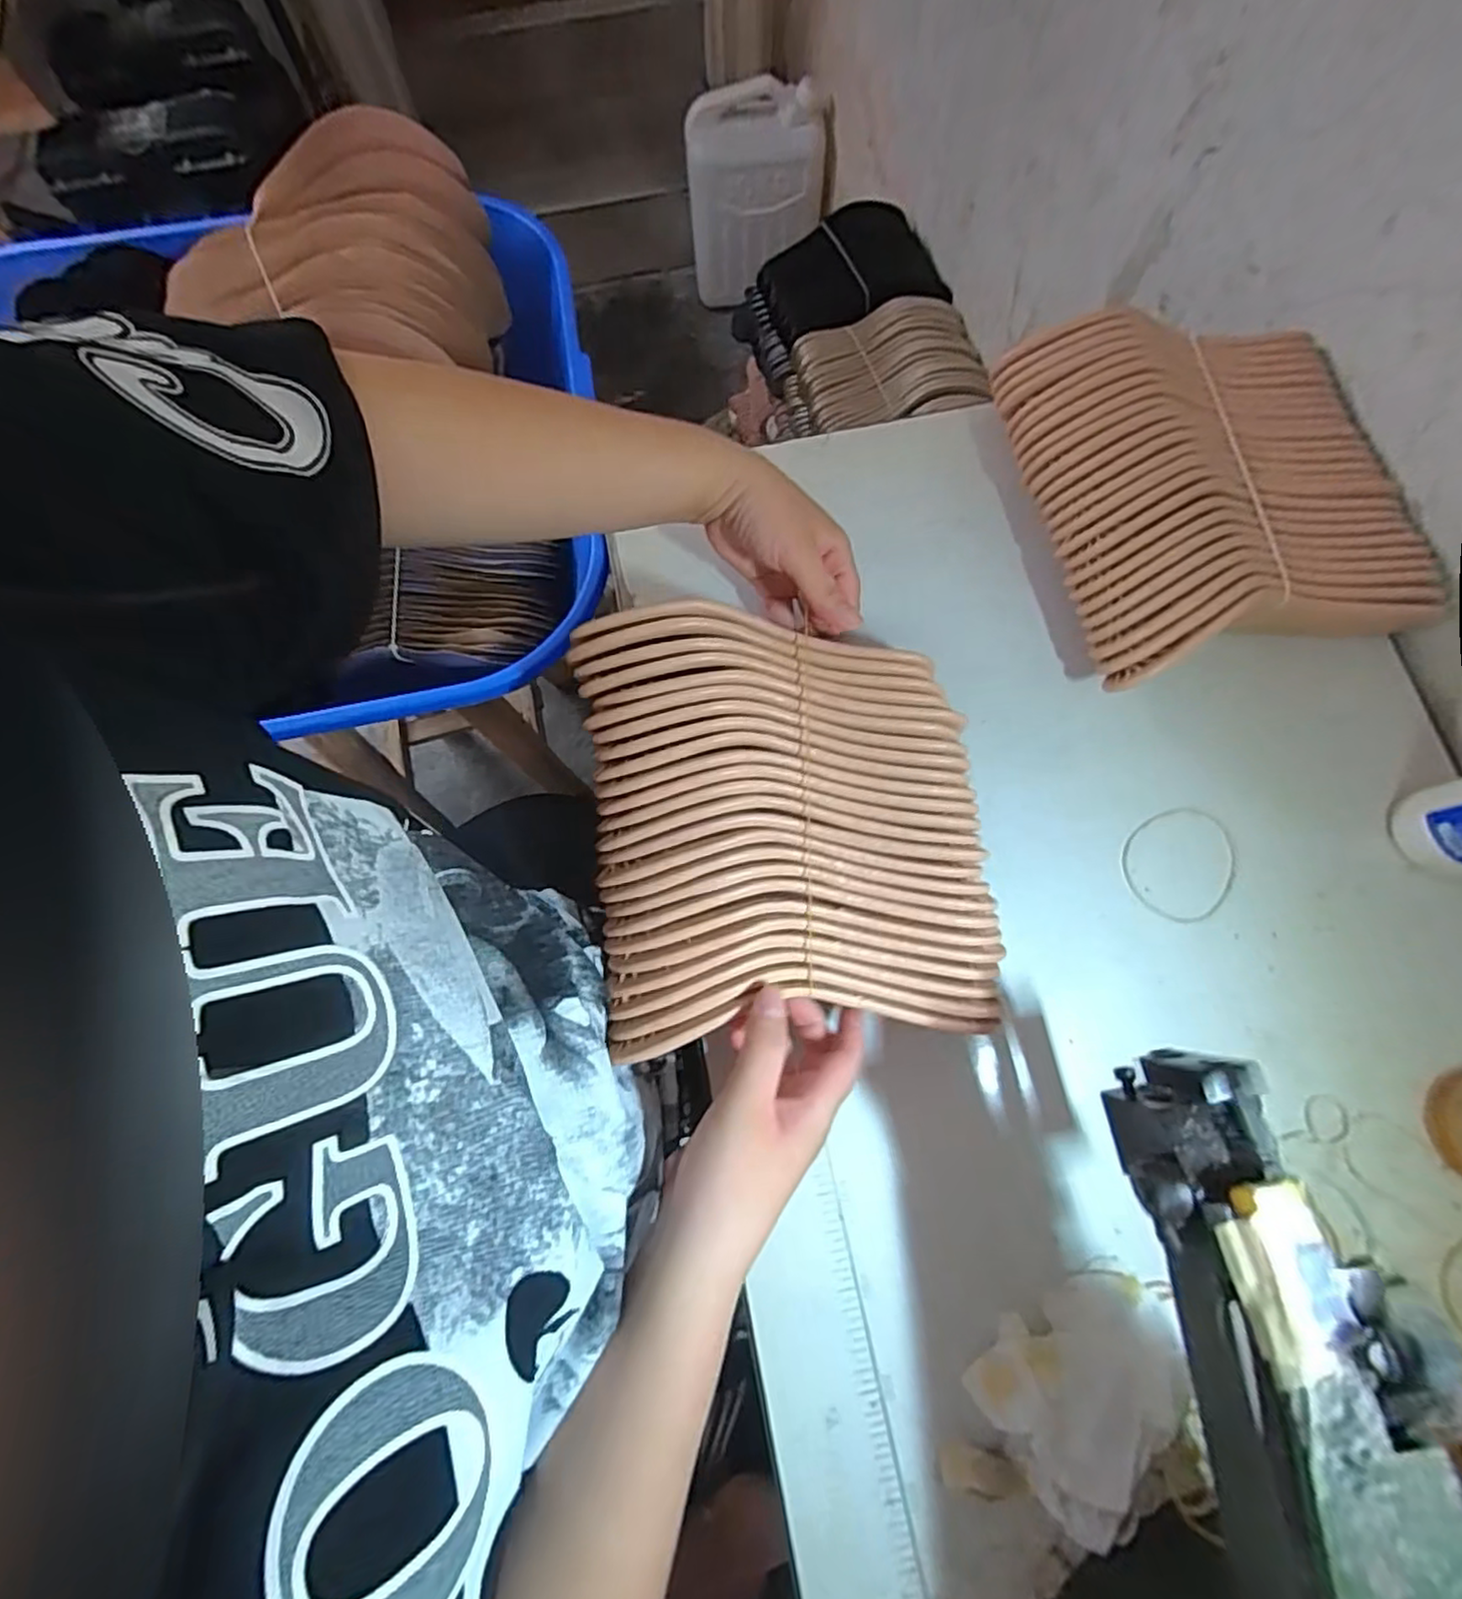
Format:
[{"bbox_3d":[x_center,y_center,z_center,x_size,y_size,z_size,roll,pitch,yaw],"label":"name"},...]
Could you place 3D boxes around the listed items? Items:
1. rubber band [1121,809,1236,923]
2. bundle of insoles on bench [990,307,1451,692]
[{"bbox_3d":[0.292,0.041,0.436,0.067,0.004,0.078,41,80,12],"label":"rubber band"},{"bbox_3d":[0.316,-0.209,0.454,0.216,0.084,0.243,-13,74,-2],"label":"bundle of insoles on bench"}]

